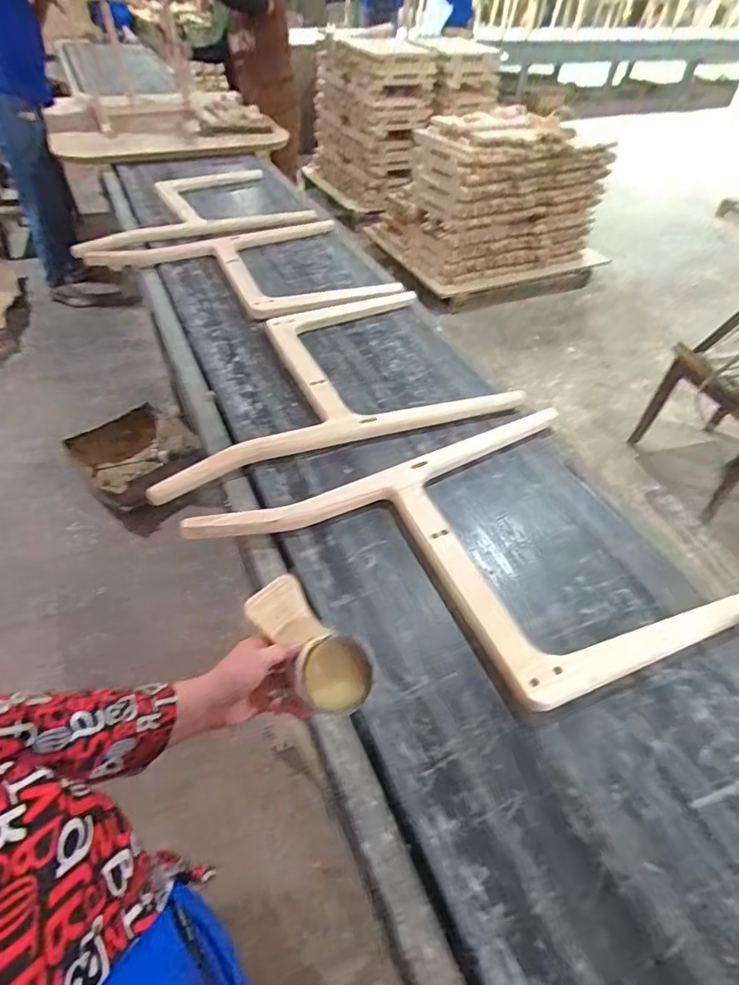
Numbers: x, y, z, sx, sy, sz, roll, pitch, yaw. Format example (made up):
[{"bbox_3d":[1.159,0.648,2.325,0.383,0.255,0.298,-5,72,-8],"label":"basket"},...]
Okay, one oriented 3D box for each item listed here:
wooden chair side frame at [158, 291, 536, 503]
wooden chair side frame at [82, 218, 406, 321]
[{"bbox_3d":[-0.125,-0.274,1.185,0.774,0.043,0.553,-15,47,-18],"label":"wooden chair side frame"},{"bbox_3d":[-0.360,-0.643,1.488,0.756,0.058,0.546,-19,49,-21],"label":"wooden chair side frame"}]

